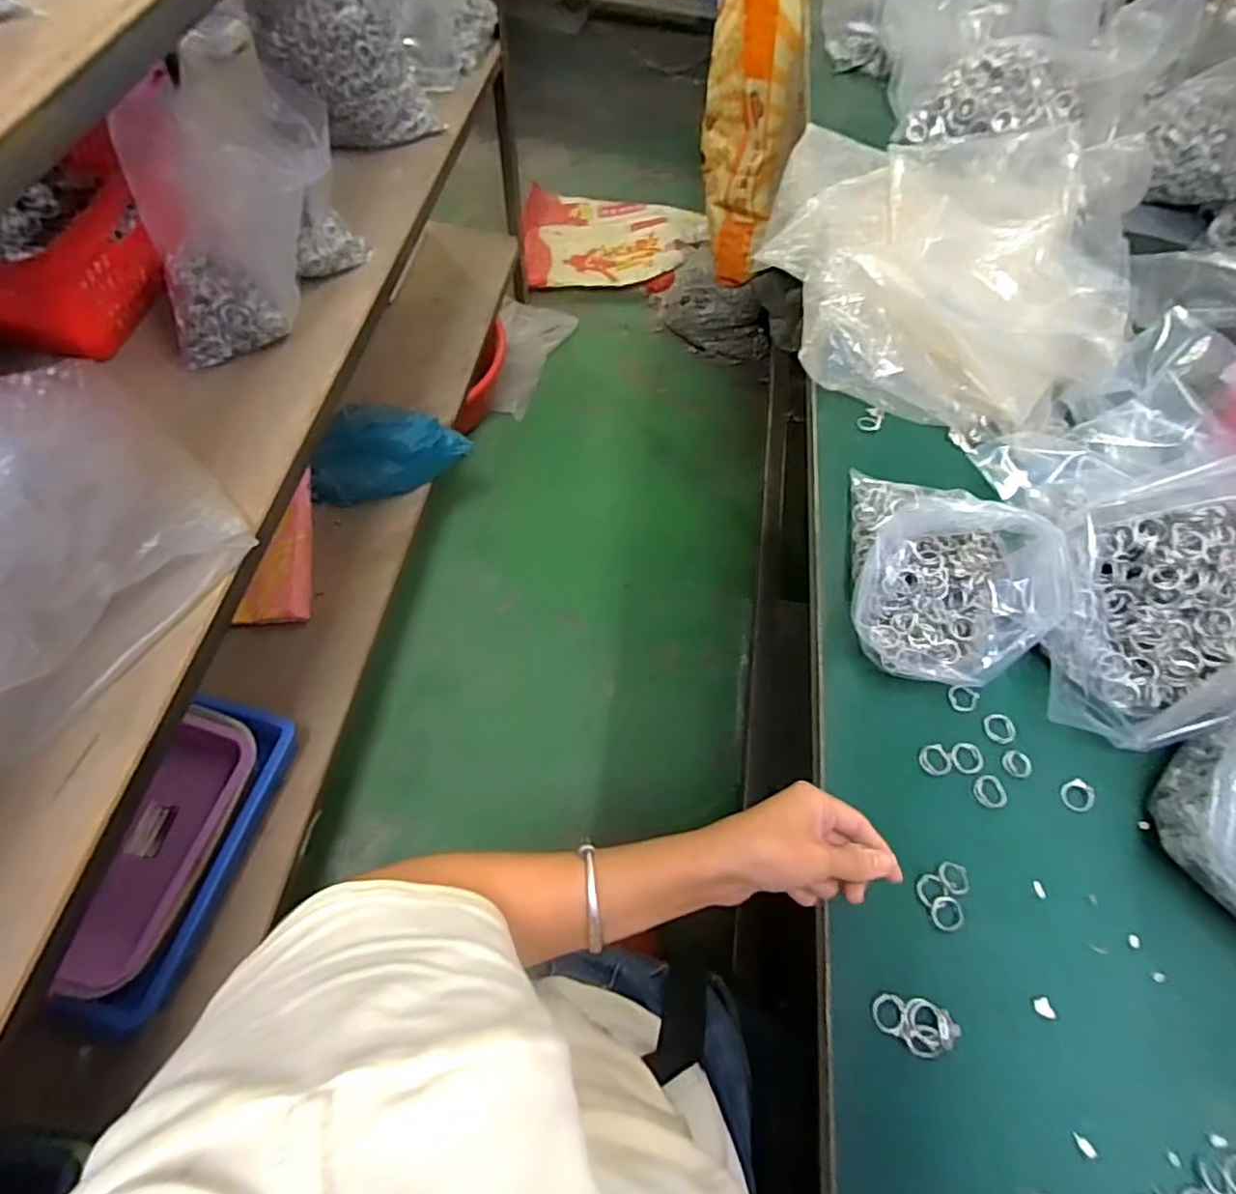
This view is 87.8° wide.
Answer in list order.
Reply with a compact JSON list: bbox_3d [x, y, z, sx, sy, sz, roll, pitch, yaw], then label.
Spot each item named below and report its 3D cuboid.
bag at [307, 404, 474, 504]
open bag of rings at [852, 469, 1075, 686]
[{"bbox_3d":[-0.403,-0.257,1.127,0.277,0.127,0.095,-18,66,-13],"label":"bag"},{"bbox_3d":[0.263,-0.023,0.500,0.142,0.100,0.177,16,63,4],"label":"open bag of rings"}]

